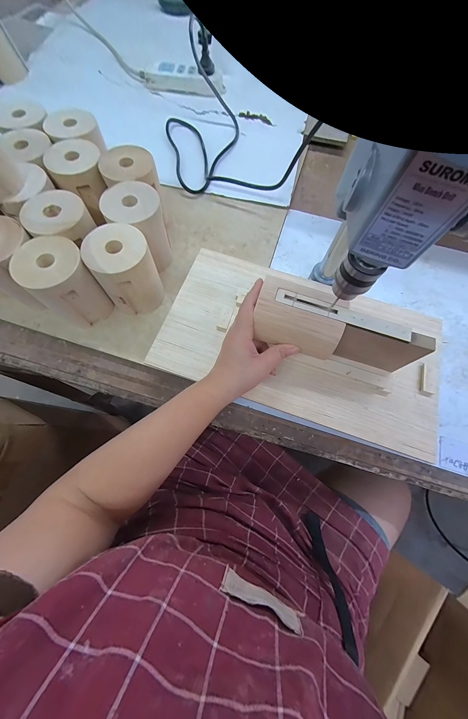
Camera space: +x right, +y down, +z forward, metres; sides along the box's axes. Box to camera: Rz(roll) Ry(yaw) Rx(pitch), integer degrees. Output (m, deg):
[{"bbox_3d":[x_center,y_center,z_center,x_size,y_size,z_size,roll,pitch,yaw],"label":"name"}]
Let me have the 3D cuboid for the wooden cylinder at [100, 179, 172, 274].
[{"bbox_3d":[-0.138,-0.194,0.372,0.075,0.099,0.087,-19,74,-6],"label":"wooden cylinder"}]

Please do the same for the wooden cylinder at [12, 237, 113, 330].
[{"bbox_3d":[-0.228,-0.103,0.336,0.074,0.100,0.075,-42,77,-12],"label":"wooden cylinder"}]

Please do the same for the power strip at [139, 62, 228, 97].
[{"bbox_3d":[-0.115,-0.623,0.543,0.186,0.027,0.057,5,72,1],"label":"power strip"}]

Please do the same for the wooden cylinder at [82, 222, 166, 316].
[{"bbox_3d":[-0.149,-0.125,0.346,0.076,0.099,0.078,1,74,-2],"label":"wooden cylinder"}]

